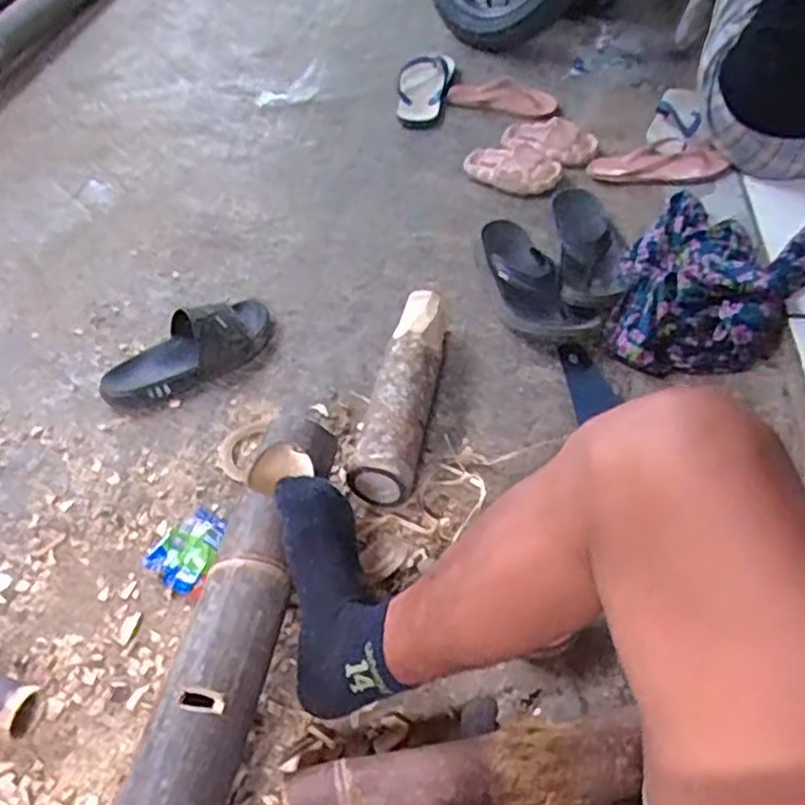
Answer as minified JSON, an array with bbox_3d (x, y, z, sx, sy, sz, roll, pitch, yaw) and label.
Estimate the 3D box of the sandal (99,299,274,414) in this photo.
[{"bbox_3d":[-0.304,-0.076,1.017,0.257,0.065,0.122,-33,55,-24],"label":"sandal"}]

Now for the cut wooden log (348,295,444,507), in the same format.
[{"bbox_3d":[0.001,-0.013,0.936,0.077,0.080,0.312,7,49,8],"label":"cut wooden log"}]

